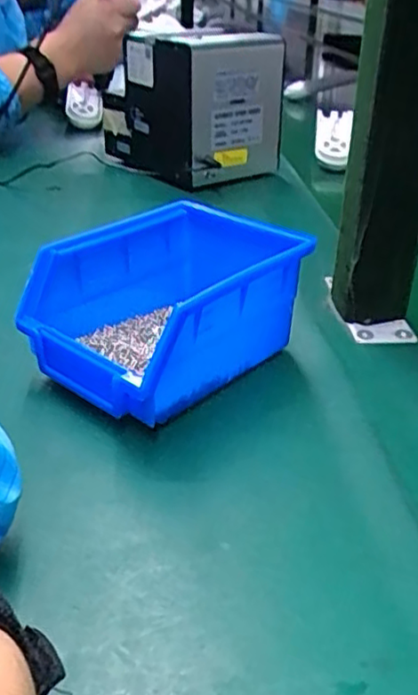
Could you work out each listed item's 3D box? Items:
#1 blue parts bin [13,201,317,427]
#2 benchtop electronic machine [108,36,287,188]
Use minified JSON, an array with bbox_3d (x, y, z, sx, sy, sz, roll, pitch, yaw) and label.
[{"bbox_3d":[-0.025,-0.023,0.385,0.106,0.076,0.142,25,38,35],"label":"blue parts bin"},{"bbox_3d":[-0.021,-0.278,0.740,0.128,0.136,0.173,-21,37,-32],"label":"benchtop electronic machine"}]

